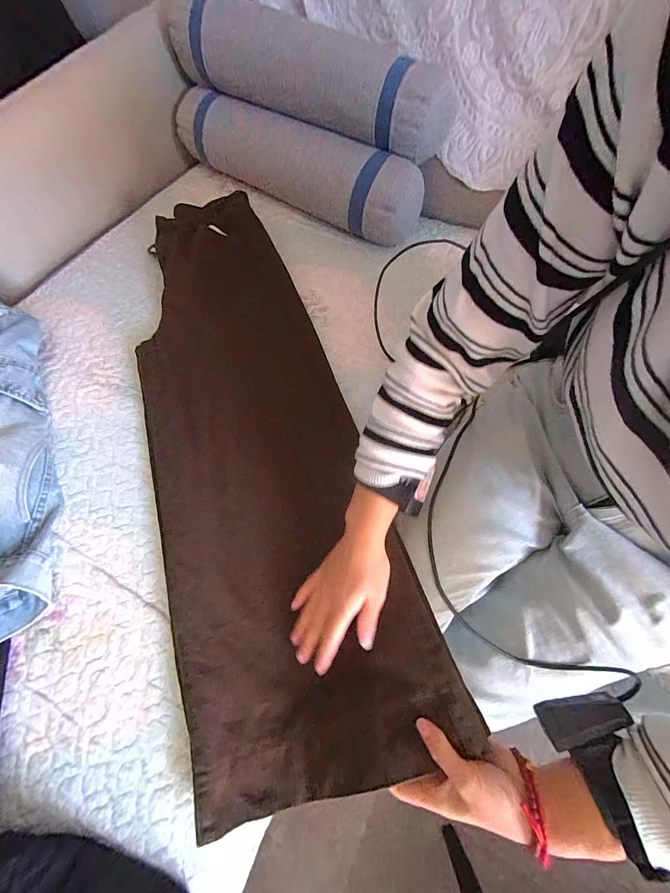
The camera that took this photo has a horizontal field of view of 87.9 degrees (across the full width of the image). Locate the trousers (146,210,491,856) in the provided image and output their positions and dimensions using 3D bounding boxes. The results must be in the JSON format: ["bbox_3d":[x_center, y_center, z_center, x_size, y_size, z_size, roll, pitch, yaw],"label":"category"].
[{"bbox_3d":[-0.116,-0.047,0.503,0.281,0.069,0.865,-16,67,-3],"label":"trousers"}]

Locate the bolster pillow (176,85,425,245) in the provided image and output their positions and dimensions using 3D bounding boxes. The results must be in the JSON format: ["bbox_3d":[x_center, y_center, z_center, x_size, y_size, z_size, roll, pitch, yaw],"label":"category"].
[{"bbox_3d":[-0.089,-0.583,0.717,0.561,0.116,0.118,31,72,14],"label":"bolster pillow"}]

